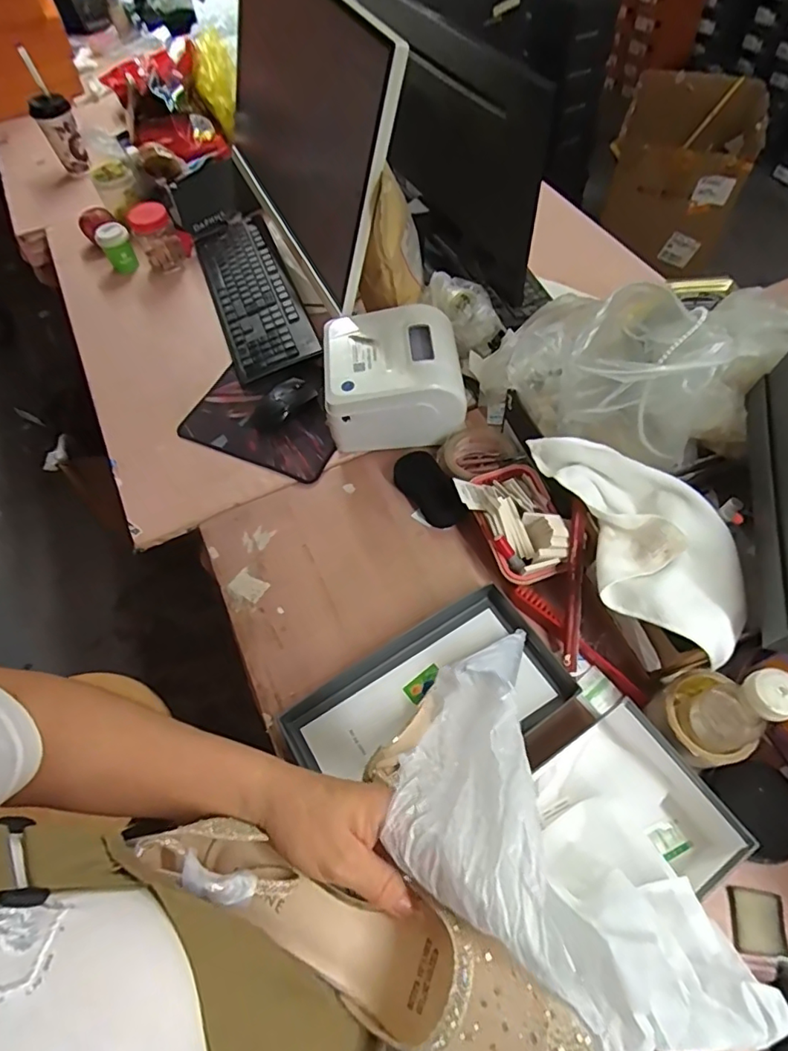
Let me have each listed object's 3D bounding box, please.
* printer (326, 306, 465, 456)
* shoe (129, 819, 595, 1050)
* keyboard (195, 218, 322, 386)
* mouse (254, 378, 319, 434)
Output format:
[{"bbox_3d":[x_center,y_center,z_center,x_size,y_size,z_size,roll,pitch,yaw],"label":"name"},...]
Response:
[{"bbox_3d":[0.002,-0.212,0.806,0.193,0.132,0.160,-3,60,3],"label":"printer"},{"bbox_3d":[-0.020,0.232,0.303,0.242,0.072,0.070,16,62,18],"label":"shoe"},{"bbox_3d":[-0.260,-0.424,1.006,0.143,0.047,0.435,-21,60,-7],"label":"keyboard"},{"bbox_3d":[-0.180,-0.194,0.877,0.106,0.032,0.056,-36,63,-15],"label":"mouse"}]

